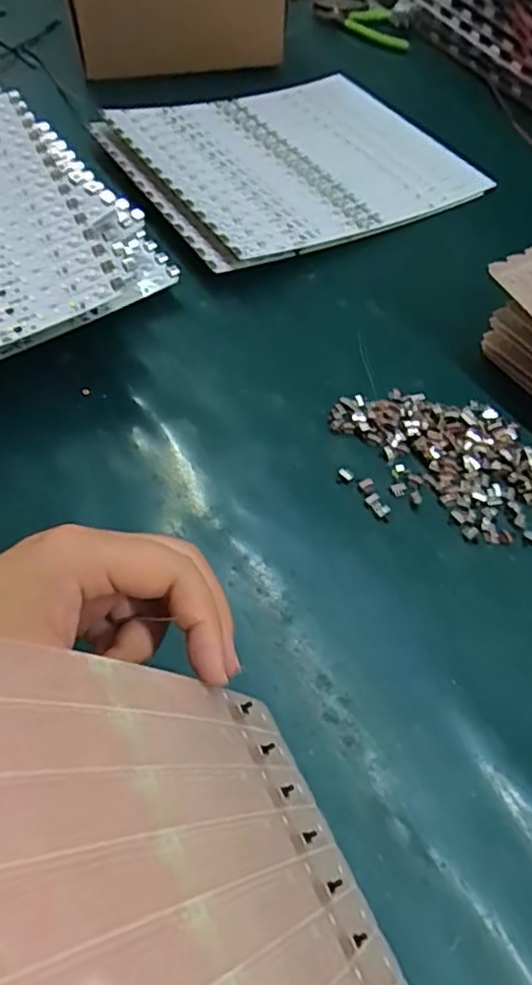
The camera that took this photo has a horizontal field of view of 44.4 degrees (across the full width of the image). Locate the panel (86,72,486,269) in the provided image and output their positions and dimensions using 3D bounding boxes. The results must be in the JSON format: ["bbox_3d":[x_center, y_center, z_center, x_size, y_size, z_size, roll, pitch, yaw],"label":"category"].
[{"bbox_3d":[0.021,-0.309,0.591,0.294,0.026,0.237,-27,60,-20],"label":"panel"}]

